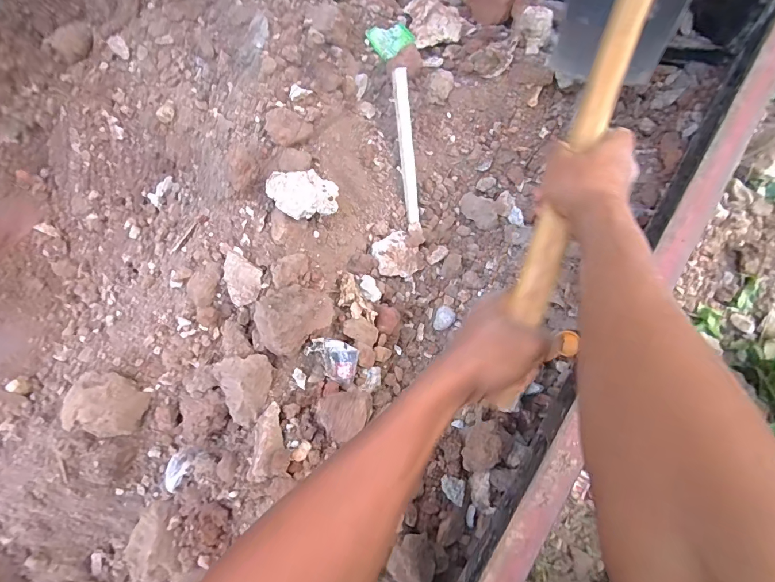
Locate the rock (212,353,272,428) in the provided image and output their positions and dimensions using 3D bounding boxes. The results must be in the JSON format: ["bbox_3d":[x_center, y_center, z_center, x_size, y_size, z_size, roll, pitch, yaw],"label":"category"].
[{"bbox_3d":[-0.212,0.142,0.567,0.082,0.047,0.101,-25,78,-5],"label":"rock"}]

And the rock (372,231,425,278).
[{"bbox_3d":[0.018,-0.065,0.717,0.089,0.055,0.078,-35,79,-7],"label":"rock"}]

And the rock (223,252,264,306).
[{"bbox_3d":[-0.237,-0.016,0.615,0.077,0.019,0.068,33,99,8],"label":"rock"}]

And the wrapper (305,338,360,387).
[{"bbox_3d":[-0.088,0.106,0.600,0.084,0.014,0.058,22,78,6],"label":"wrapper"}]

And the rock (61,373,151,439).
[{"bbox_3d":[-0.439,0.177,0.591,0.101,0.057,0.093,0,76,1],"label":"rock"}]

